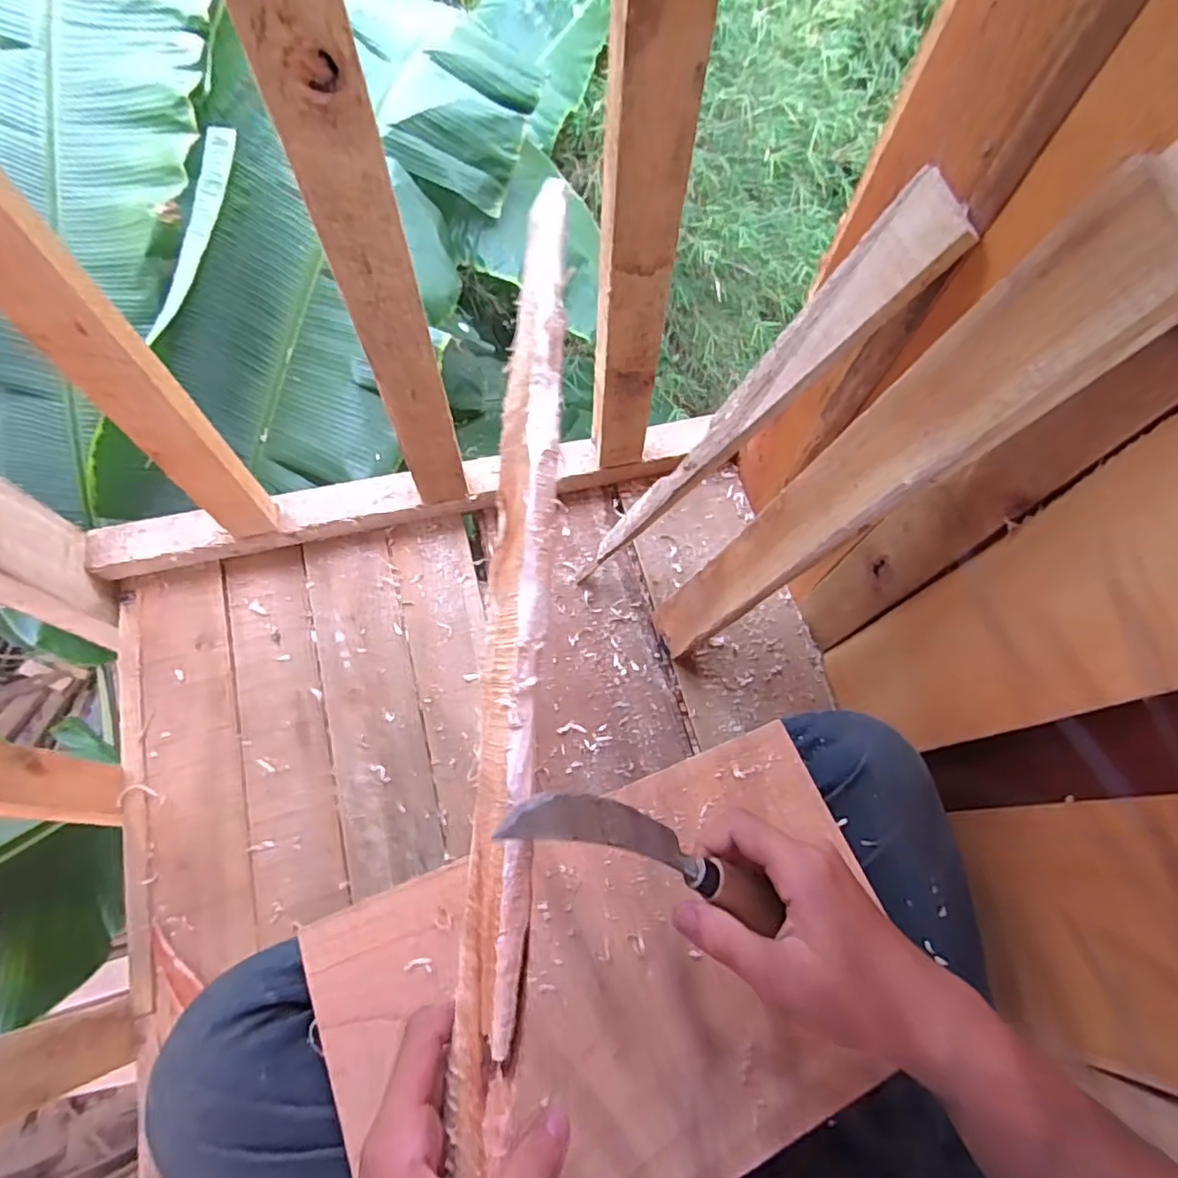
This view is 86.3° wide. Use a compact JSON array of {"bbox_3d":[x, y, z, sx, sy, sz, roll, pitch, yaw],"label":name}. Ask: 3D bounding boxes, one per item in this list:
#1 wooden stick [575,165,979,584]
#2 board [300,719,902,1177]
[{"bbox_3d":[0.108,-0.129,0.522,0.016,0.429,0.055,-4,65,-35],"label":"wooden stick"},{"bbox_3d":[0.025,0.229,0.364,0.323,0.015,0.201,-18,67,-15],"label":"board"}]

